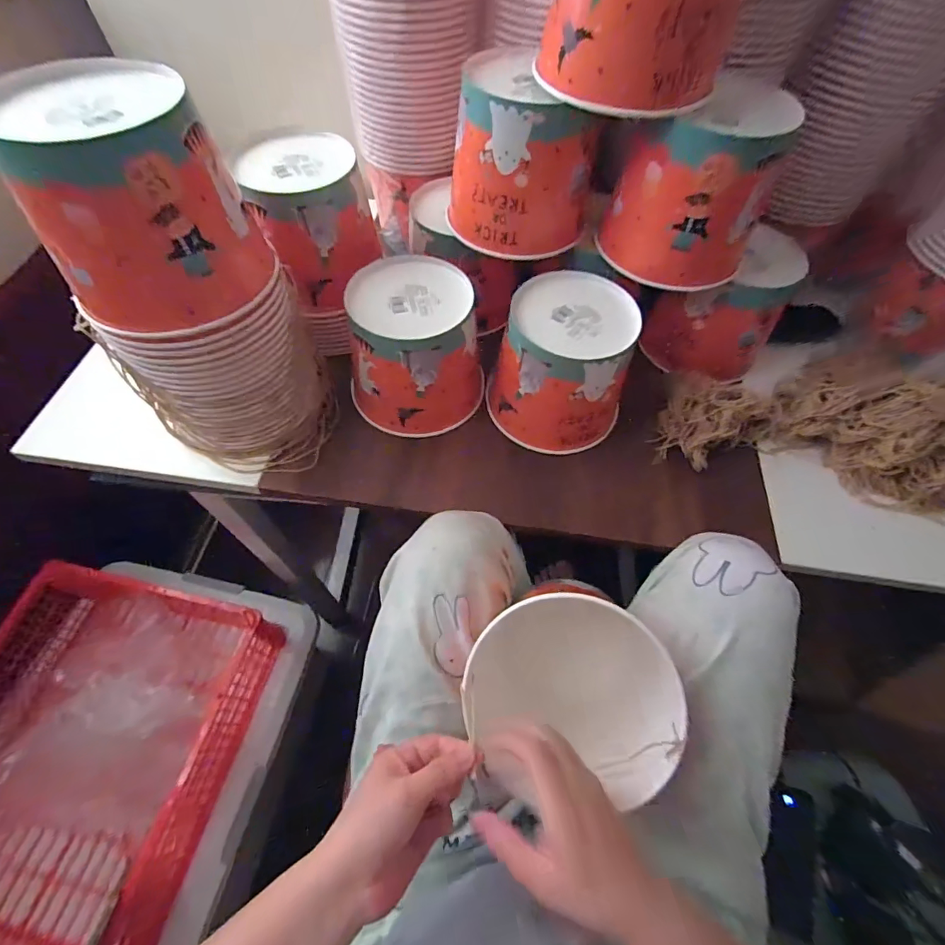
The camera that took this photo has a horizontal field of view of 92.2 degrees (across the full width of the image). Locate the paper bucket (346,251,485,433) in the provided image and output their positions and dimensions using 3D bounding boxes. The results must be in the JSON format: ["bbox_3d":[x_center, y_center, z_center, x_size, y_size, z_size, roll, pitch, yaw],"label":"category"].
[{"bbox_3d":[-0.064,-0.132,0.507,0.138,0.144,0.133,-10,60,-7],"label":"paper bucket"}]

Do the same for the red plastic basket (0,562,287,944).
[{"bbox_3d":[-0.532,0.397,0.631,0.368,0.147,0.468,8,60,3],"label":"red plastic basket"}]

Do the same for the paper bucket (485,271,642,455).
[{"bbox_3d":[0.093,-0.108,0.504,0.143,0.153,0.126,-4,60,-4],"label":"paper bucket"}]

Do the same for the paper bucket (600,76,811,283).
[{"bbox_3d":[0.220,-0.268,0.439,0.137,0.130,0.116,-24,63,-15],"label":"paper bucket"}]

